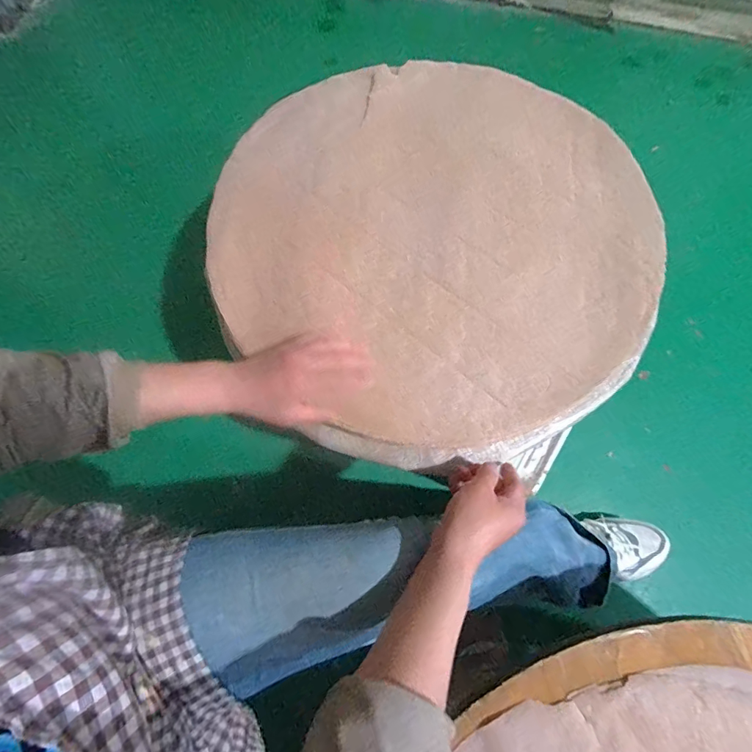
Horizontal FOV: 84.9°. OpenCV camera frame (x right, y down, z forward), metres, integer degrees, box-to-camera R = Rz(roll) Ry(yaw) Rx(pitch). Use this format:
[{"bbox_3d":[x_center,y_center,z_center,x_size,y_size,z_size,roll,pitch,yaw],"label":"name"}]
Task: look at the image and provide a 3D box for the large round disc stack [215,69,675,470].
[{"bbox_3d":[0.072,-0.167,0.526,0.515,0.056,0.532,0,74,0],"label":"large round disc stack"}]

